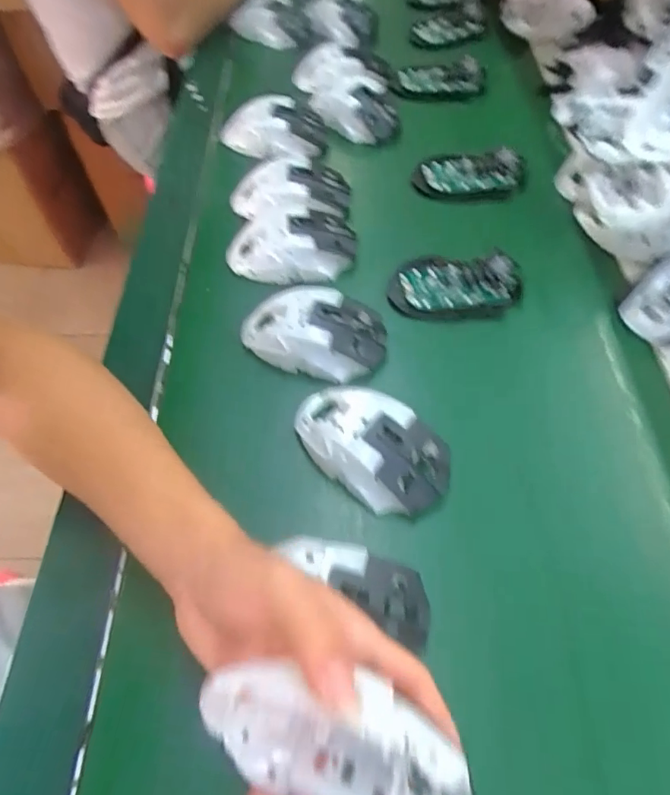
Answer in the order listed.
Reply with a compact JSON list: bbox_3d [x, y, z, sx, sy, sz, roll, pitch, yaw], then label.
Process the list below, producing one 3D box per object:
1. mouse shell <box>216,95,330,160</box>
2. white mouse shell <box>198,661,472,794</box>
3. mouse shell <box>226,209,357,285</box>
[{"bbox_3d":[-0.069,-0.297,0.578,0.116,0.034,0.073,-5,56,-1],"label":"mouse shell"},{"bbox_3d":[-0.002,0.145,0.220,0.110,0.060,0.047,13,58,11],"label":"white mouse shell"},{"bbox_3d":[-0.040,-0.138,0.480,0.114,0.037,0.069,-11,56,-5],"label":"mouse shell"}]

